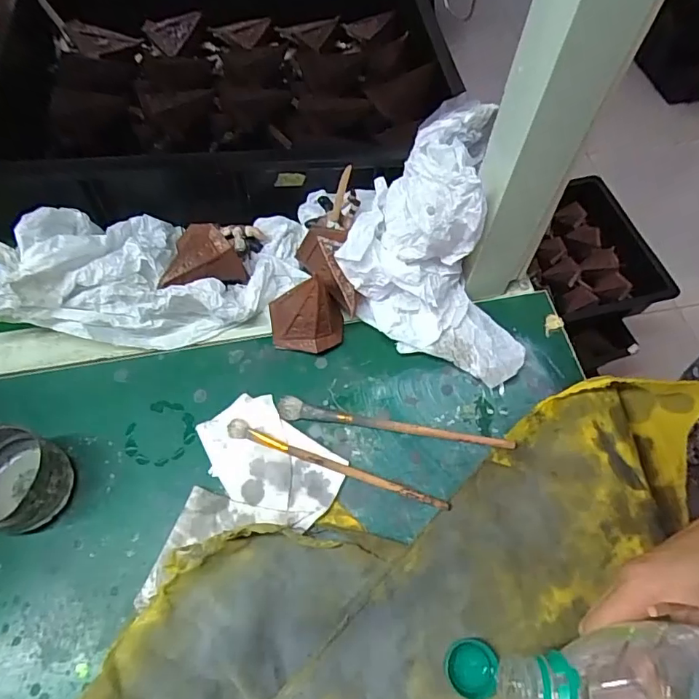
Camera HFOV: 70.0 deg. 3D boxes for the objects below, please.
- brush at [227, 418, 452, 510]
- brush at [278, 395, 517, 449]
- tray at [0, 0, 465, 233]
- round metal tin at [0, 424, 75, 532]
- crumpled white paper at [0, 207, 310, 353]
[{"bbox_3d":[-0.009,0.085,0.369,0.172,0.013,0.012,17,62,9],"label":"brush"},{"bbox_3d":[0.035,0.059,0.385,0.181,0.012,0.016,8,61,4],"label":"brush"},{"bbox_3d":[-0.126,-0.282,0.536,0.449,0.078,0.332,-10,62,-6],"label":"tray"},{"bbox_3d":[-0.232,0.092,0.346,0.071,0.048,0.065,0,61,-1],"label":"round metal tin"},{"bbox_3d":[-0.166,-0.077,0.422,0.250,0.080,0.136,-7,61,-4],"label":"crumpled white paper"}]

